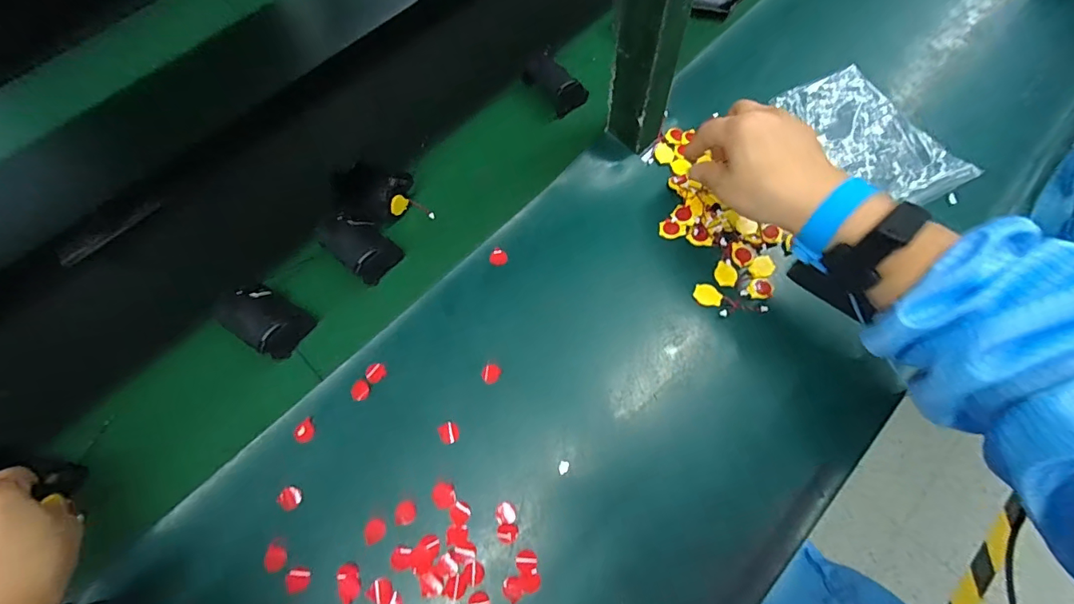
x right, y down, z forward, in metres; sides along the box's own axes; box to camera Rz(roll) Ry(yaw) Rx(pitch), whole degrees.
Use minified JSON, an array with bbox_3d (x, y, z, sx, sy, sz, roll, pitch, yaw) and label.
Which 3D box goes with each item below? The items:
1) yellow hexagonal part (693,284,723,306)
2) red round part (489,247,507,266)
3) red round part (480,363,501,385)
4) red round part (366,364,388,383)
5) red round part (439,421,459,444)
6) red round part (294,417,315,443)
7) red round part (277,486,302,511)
[{"bbox_3d":[0.155,-0.007,0.411,0.025,0.004,0.020,24,69,12],"label":"yellow hexagonal part"},{"bbox_3d":[-0.037,-0.043,0.438,0.016,0.005,0.018,20,68,10],"label":"red round part"},{"bbox_3d":[-0.040,0.063,0.398,0.016,0.011,0.017,35,71,16],"label":"red round part"},{"bbox_3d":[-0.140,0.062,0.395,0.017,0.004,0.016,-1,66,1],"label":"red round part"},{"bbox_3d":[-0.073,0.109,0.378,0.015,0.006,0.018,-17,66,-6],"label":"red round part"},{"bbox_3d":[-0.192,0.107,0.376,0.015,0.004,0.019,36,72,16],"label":"red round part"},{"bbox_3d":[-0.196,0.156,0.361,0.016,0.005,0.017,-1,66,1],"label":"red round part"}]

